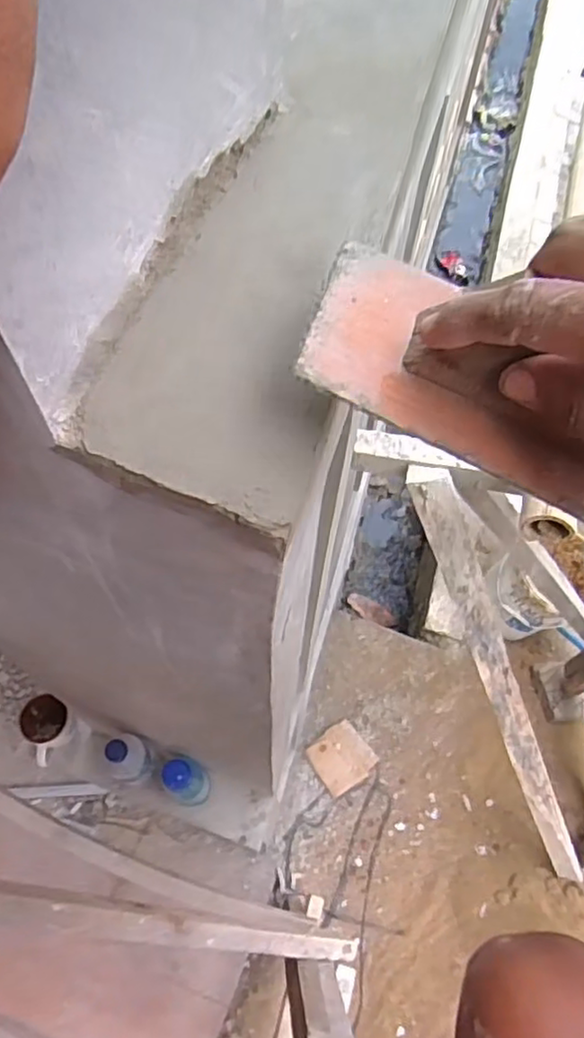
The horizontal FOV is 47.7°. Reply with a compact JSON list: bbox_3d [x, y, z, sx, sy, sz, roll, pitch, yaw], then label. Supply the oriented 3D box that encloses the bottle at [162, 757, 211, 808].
[{"bbox_3d":[-0.159,0.409,1.030,0.059,0.168,0.061,-41,71,-20],"label":"bottle"}]

